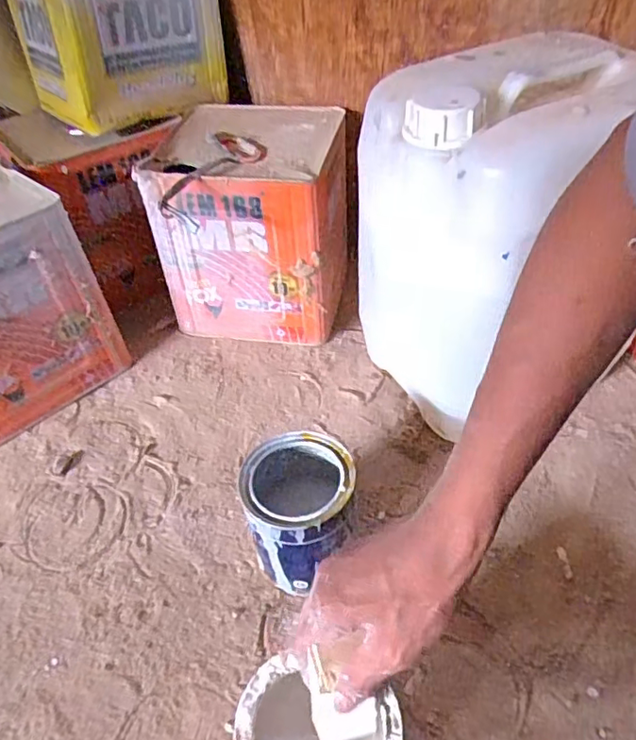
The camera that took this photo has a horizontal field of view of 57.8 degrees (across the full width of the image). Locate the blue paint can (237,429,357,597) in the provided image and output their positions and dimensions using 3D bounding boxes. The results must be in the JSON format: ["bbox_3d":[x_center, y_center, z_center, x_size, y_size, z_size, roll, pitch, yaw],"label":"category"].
[{"bbox_3d":[-0.014,0.143,0.584,0.106,0.125,0.118,-3,43,4],"label":"blue paint can"}]

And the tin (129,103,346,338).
[{"bbox_3d":[-0.095,-0.217,0.869,0.260,0.260,0.247,0,43,8],"label":"tin"}]

